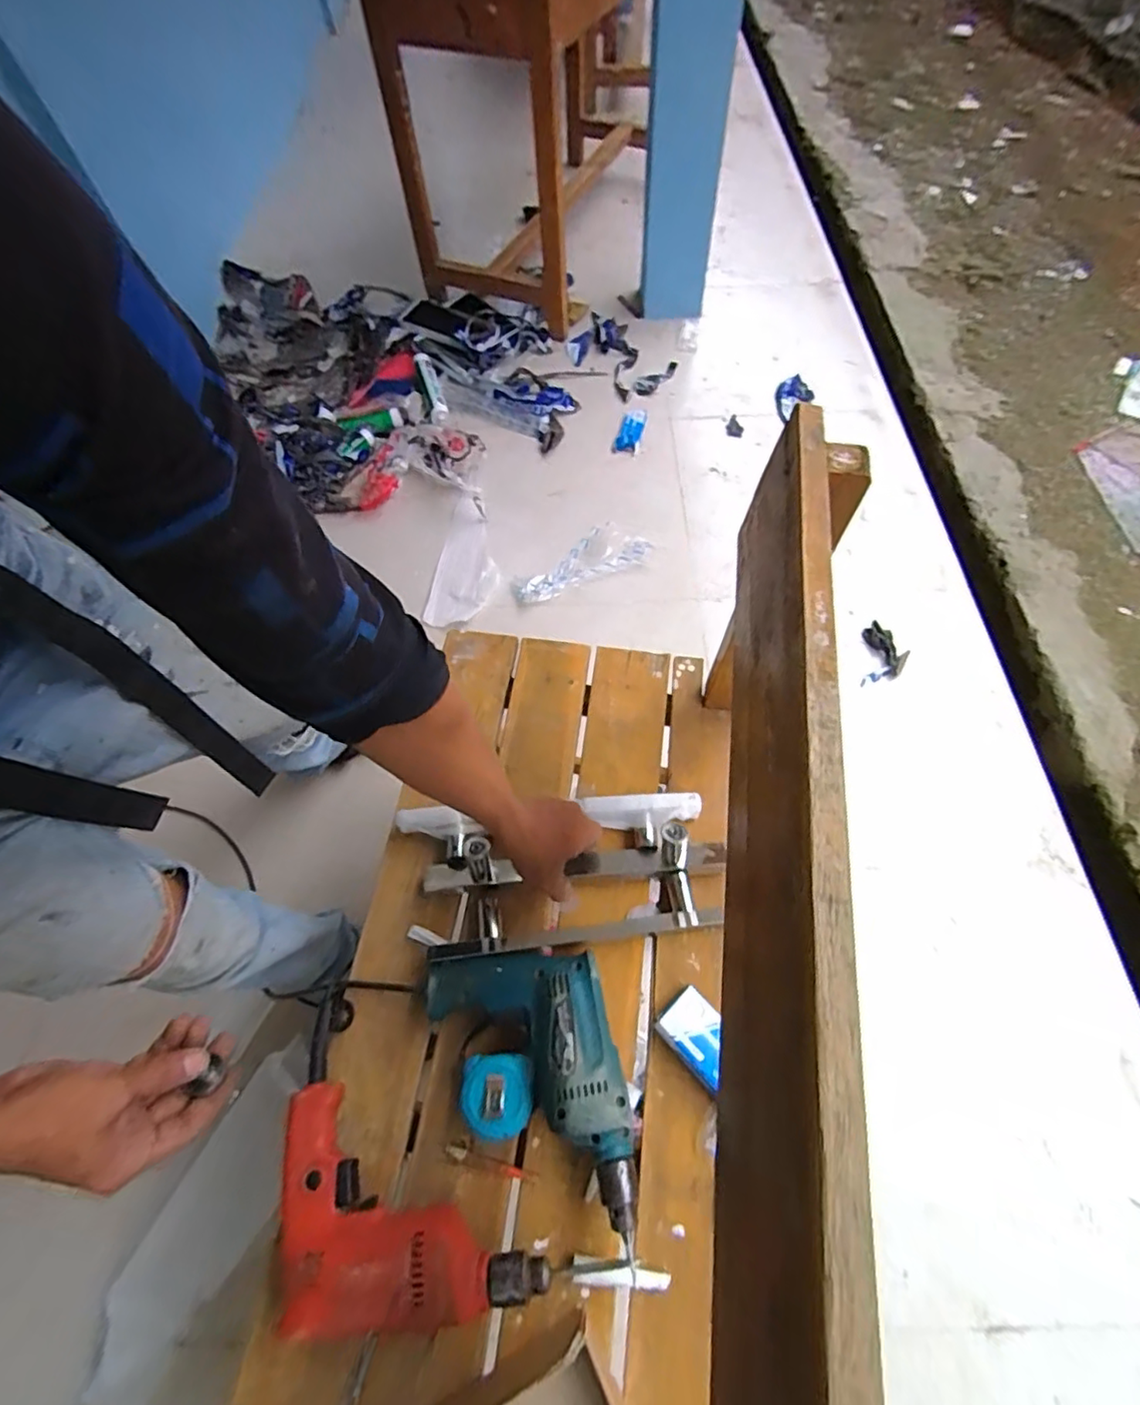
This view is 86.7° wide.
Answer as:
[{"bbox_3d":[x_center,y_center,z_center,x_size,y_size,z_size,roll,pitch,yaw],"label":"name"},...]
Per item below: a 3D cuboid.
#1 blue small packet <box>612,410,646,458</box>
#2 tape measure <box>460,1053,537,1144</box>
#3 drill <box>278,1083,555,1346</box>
[{"bbox_3d":[0.159,-0.709,1.574,0.066,0.020,0.147,17,63,8],"label":"blue small packet"},{"bbox_3d":[-0.067,0.366,0.561,0.066,0.035,0.066,0,63,4],"label":"tape measure"},{"bbox_3d":[-0.161,0.450,0.501,0.251,0.056,0.124,27,68,17],"label":"drill"}]

